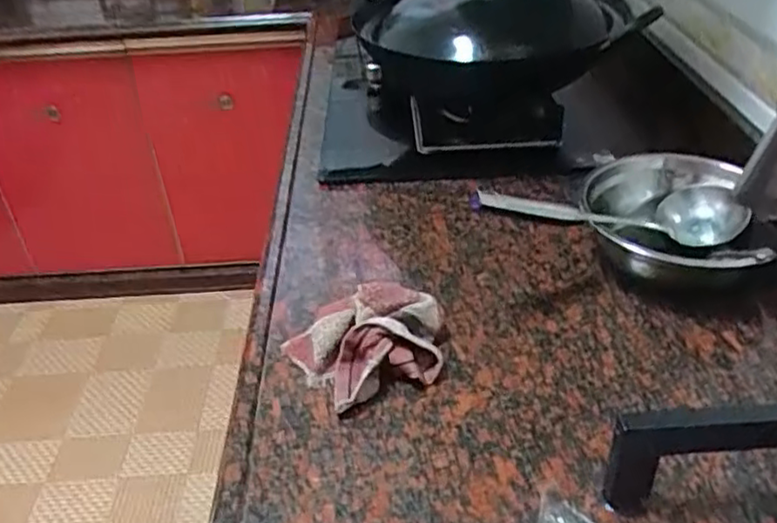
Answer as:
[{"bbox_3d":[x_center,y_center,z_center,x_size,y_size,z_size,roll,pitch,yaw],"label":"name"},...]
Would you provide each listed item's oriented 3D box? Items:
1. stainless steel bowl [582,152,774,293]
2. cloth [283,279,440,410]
[{"bbox_3d":[0.297,-0.039,0.732,0.147,0.088,0.164,6,38,11],"label":"stainless steel bowl"},{"bbox_3d":[-0.015,0.072,0.627,0.138,0.058,0.100,-15,39,-17],"label":"cloth"}]

